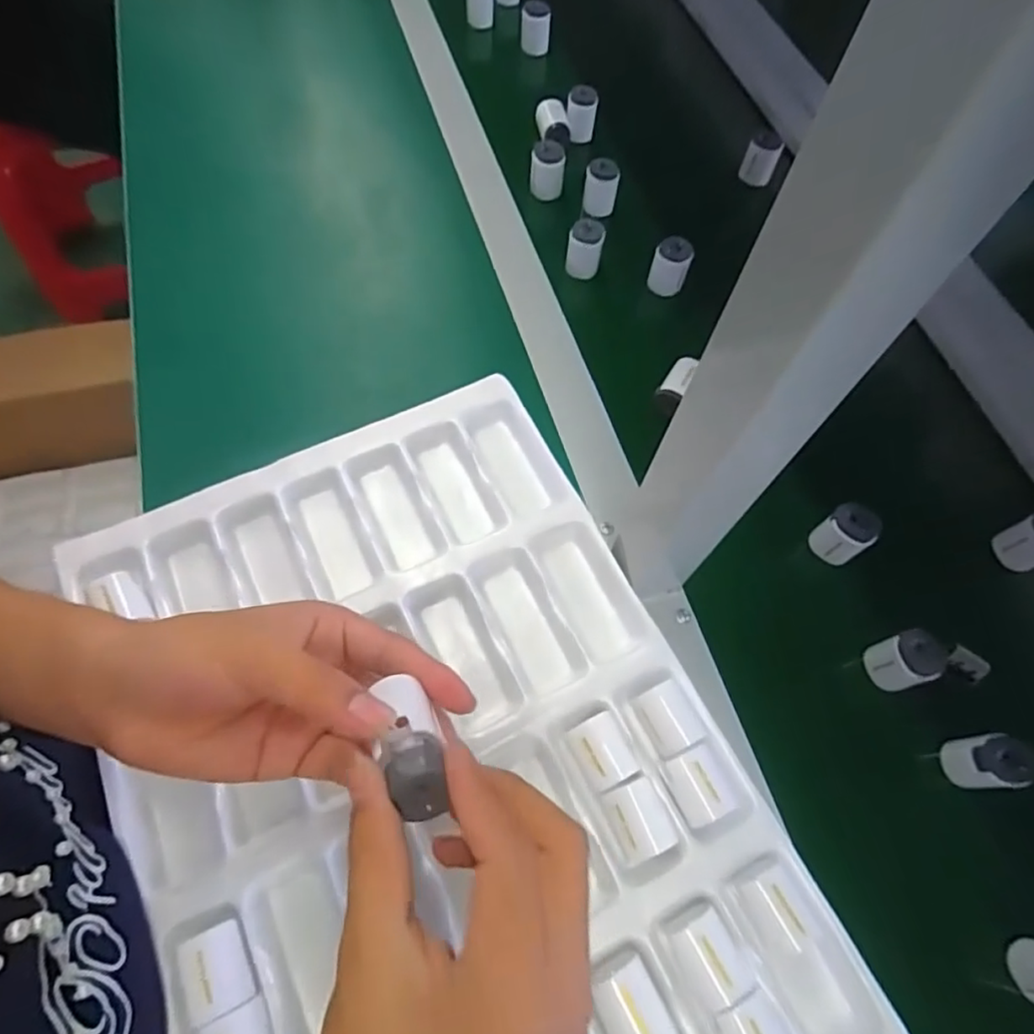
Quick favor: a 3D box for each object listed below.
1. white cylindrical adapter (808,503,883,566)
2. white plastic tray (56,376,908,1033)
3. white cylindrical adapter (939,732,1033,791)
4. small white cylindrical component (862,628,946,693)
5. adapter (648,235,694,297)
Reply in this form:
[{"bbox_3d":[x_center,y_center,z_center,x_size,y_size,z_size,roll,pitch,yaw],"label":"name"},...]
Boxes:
[{"bbox_3d":[0.226,0.012,0.426,0.028,0.038,0.031,-29,67,-13],"label":"white cylindrical adapter"},{"bbox_3d":[-0.046,0.144,0.349,0.319,0.032,0.459,-24,66,-11],"label":"white plastic tray"},{"bbox_3d":[0.278,0.146,0.369,0.027,0.046,0.029,0,63,0],"label":"white cylindrical adapter"},{"bbox_3d":[0.243,0.092,0.392,0.029,0.040,0.031,-12,64,-6],"label":"small white cylindrical component"},{"bbox_3d":[0.132,-0.215,0.532,0.031,0.041,0.026,20,65,10],"label":"adapter"}]

